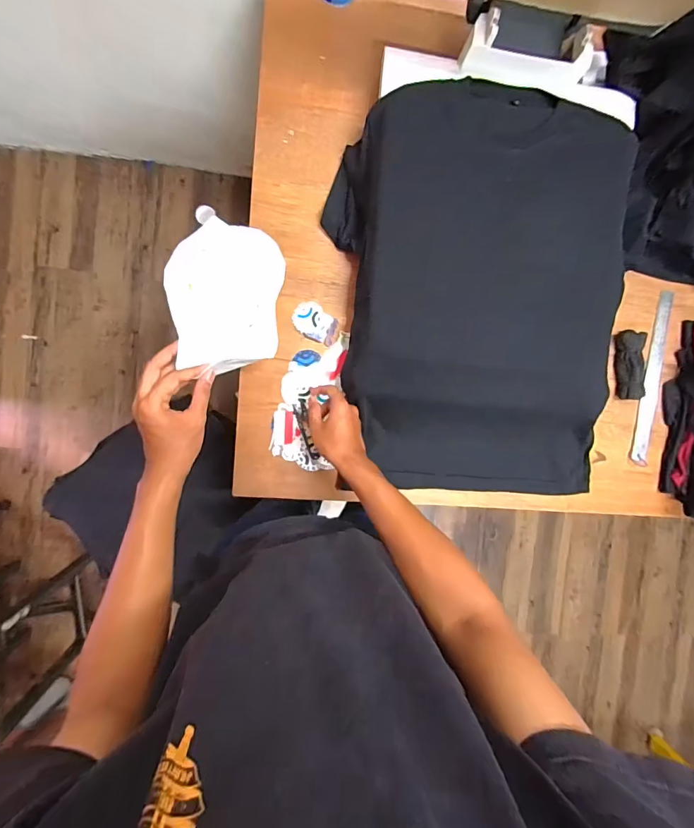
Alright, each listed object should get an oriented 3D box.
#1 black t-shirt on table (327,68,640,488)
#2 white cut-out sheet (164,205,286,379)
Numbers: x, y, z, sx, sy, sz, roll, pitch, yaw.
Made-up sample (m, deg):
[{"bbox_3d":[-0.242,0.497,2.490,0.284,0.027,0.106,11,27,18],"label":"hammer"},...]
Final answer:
[{"bbox_3d":[0.217,-0.168,0.638,0.438,0.153,0.616,-2,93,-8],"label":"black t-shirt on table"},{"bbox_3d":[-0.157,-0.155,0.510,0.138,0.028,0.190,7,92,-6],"label":"white cut-out sheet"}]

